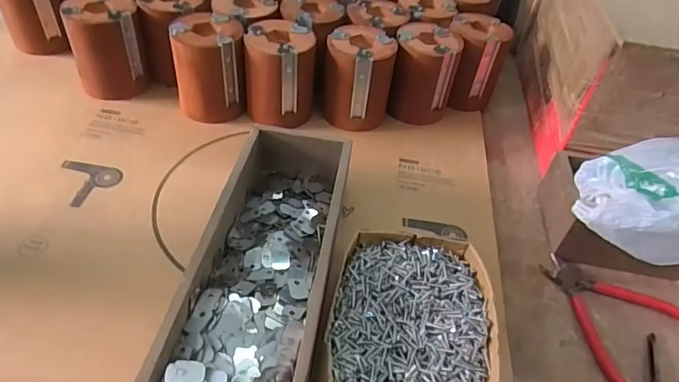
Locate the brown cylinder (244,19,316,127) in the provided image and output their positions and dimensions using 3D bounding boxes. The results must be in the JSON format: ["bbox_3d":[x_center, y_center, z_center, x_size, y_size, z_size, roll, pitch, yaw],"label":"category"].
[{"bbox_3d":[-0.069,-0.137,0.570,0.076,0.096,0.074,-3,45,-10],"label":"brown cylinder"}]

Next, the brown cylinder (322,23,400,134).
[{"bbox_3d":[0.022,-0.134,0.582,0.080,0.097,0.081,9,45,2],"label":"brown cylinder"}]

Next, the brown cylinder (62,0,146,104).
[{"bbox_3d":[-0.274,-0.171,0.576,0.077,0.099,0.084,-14,48,-20],"label":"brown cylinder"}]

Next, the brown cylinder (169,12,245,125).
[{"bbox_3d":[-0.153,-0.141,0.567,0.073,0.101,0.077,-11,47,-17],"label":"brown cylinder"}]

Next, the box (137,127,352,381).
[{"bbox_3d":[-0.057,0.062,0.398,0.099,0.067,0.288,9,44,2],"label":"box"}]

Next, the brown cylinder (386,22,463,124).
[{"bbox_3d":[0.104,-0.144,0.604,0.076,0.098,0.079,11,45,4],"label":"brown cylinder"}]

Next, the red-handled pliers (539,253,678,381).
[{"bbox_3d":[0.244,0.111,0.439,0.121,0.009,0.137,-27,54,-30],"label":"red-handled pliers"}]

